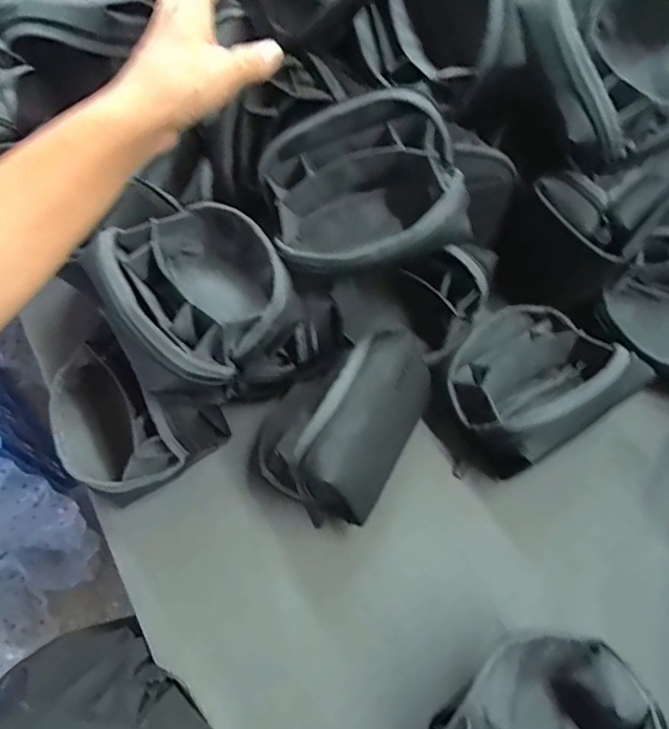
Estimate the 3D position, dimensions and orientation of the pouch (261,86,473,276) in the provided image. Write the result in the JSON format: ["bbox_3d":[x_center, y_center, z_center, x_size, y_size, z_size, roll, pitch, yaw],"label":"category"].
[{"bbox_3d":[0.026,-0.147,0.441,0.163,0.090,0.143,-22,72,11],"label":"pouch"}]

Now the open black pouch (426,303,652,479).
[{"bbox_3d":[0.190,0.016,0.501,0.179,0.117,0.138,-29,65,-15],"label":"open black pouch"}]

